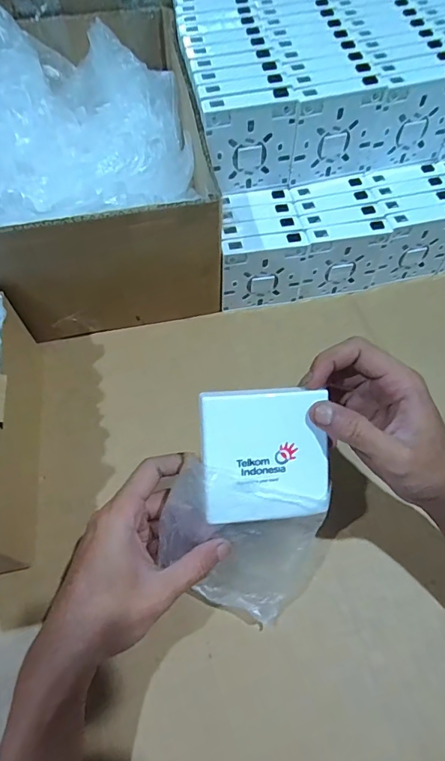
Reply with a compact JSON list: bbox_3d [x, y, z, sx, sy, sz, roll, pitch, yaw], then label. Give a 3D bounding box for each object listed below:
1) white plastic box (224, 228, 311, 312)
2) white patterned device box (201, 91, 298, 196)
[{"bbox_3d":[0.042,-0.112,0.458,0.084,0.092,0.021,-11,57,-1],"label":"white plastic box"},{"bbox_3d":[0.026,-0.228,0.420,0.084,0.086,0.020,-15,57,-4],"label":"white patterned device box"}]

